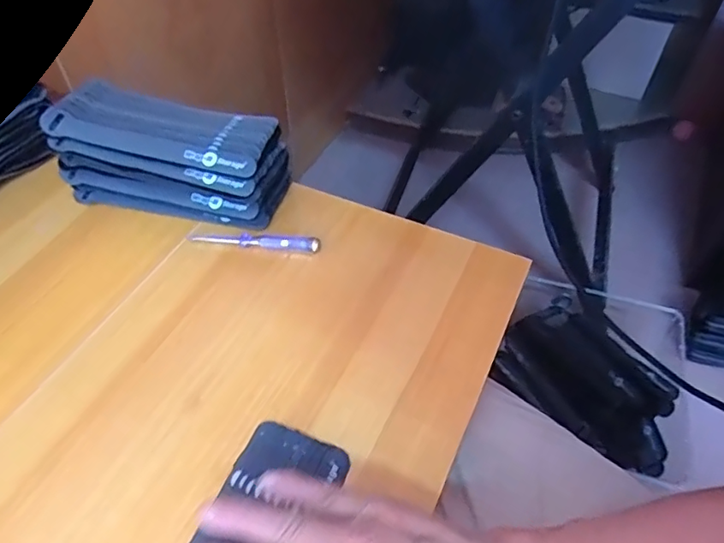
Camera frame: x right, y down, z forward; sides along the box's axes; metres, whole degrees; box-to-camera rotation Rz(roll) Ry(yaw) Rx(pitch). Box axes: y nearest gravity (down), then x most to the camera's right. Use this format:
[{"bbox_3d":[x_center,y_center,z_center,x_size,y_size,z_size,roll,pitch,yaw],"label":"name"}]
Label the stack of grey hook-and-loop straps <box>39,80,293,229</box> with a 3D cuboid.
[{"bbox_3d":[-0.176,-0.109,0.509,0.202,0.077,0.081,12,51,10],"label":"stack of grey hook-and-loop straps"}]

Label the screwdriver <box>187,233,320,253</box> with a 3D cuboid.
[{"bbox_3d":[-0.098,-0.029,0.489,0.120,0.010,0.013,6,51,5],"label":"screwdriver"}]

